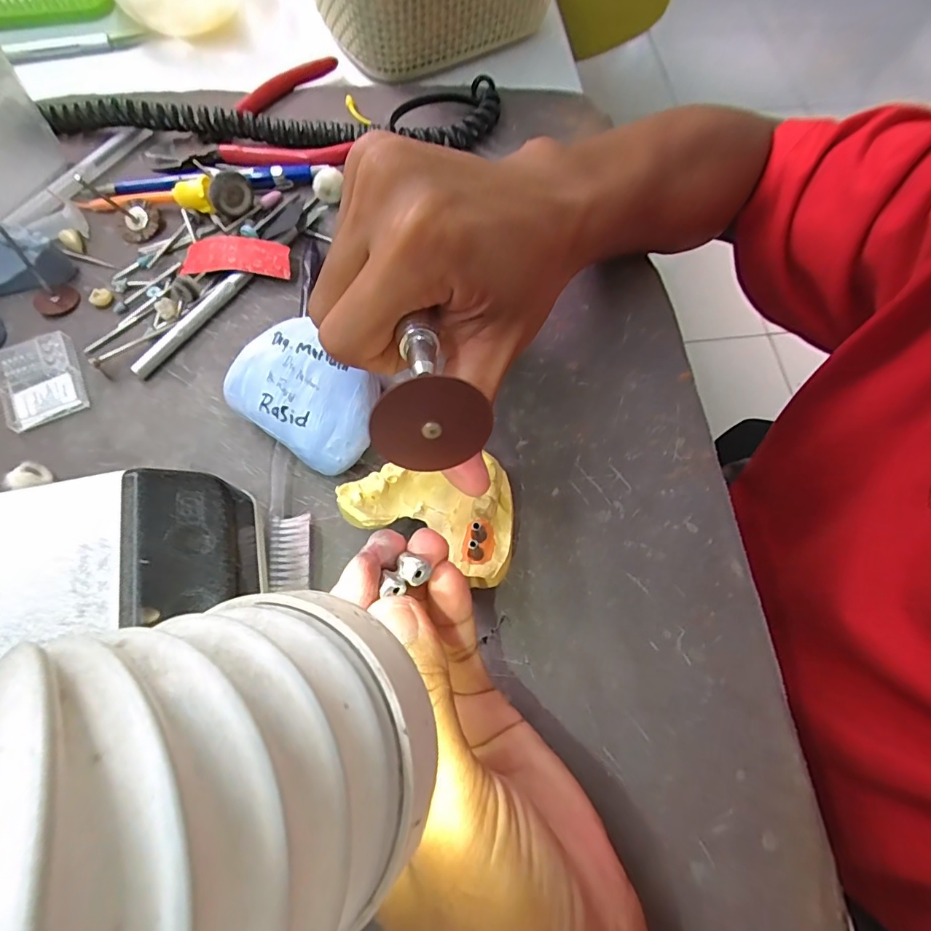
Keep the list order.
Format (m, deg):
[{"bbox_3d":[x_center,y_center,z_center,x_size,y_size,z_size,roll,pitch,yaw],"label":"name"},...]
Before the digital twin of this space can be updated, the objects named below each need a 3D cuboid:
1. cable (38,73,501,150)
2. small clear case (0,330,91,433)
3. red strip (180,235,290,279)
[{"bbox_3d":[-0.115,-0.225,0.308,0.269,0.020,0.063,0,69,-3],"label":"cable"},{"bbox_3d":[-0.207,-0.042,0.242,0.036,0.008,0.046,-23,72,-11],"label":"small clear case"},{"bbox_3d":[-0.124,-0.113,0.267,0.058,0.010,0.020,4,69,-1],"label":"red strip"}]

